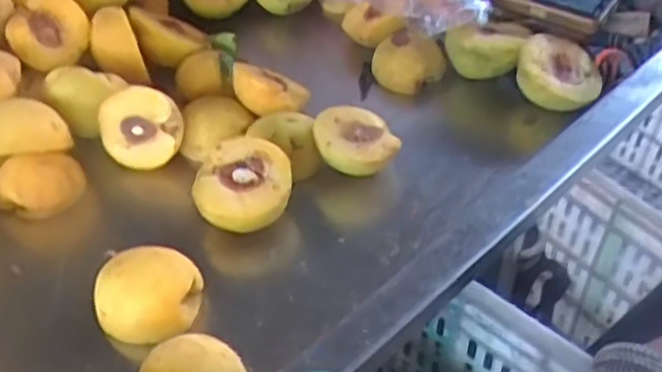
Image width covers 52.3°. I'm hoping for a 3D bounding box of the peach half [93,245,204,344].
[{"bbox_3d":[-0.107,0.060,0.400,0.058,0.039,0.058,-1,44,1],"label":"peach half"}]

